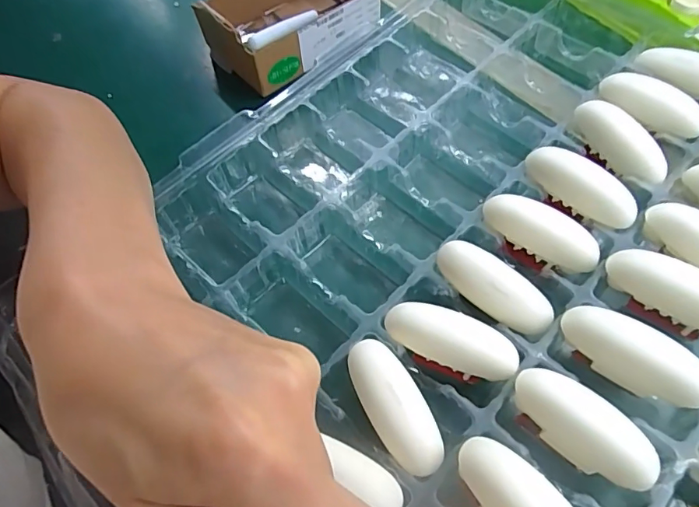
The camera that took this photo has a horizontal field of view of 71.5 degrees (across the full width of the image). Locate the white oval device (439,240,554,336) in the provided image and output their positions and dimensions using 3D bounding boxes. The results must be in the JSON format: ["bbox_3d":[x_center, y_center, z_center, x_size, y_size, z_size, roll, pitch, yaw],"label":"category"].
[{"bbox_3d":[0.074,0.017,0.253,0.064,0.019,0.024,36,68,19],"label":"white oval device"}]

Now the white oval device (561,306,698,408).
[{"bbox_3d":[0.135,0.048,0.231,0.066,0.015,0.029,34,107,22],"label":"white oval device"}]

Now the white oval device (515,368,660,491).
[{"bbox_3d":[0.105,0.078,0.220,0.065,0.014,0.030,37,99,15],"label":"white oval device"}]

